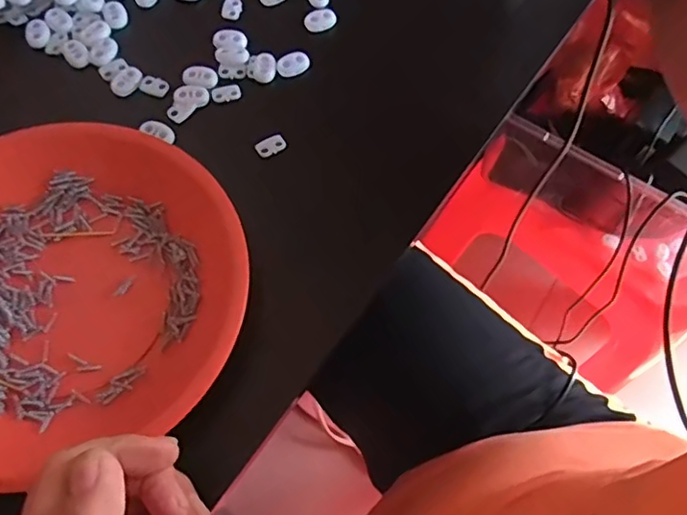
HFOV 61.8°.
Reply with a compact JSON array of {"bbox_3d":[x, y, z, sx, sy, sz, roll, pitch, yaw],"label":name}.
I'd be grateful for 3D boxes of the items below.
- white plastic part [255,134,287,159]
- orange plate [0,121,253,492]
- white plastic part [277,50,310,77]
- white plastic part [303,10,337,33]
[{"bbox_3d":[-0.046,-0.071,0.365,0.019,0.005,0.011,-23,68,-13],"label":"white plastic part"},{"bbox_3d":[-0.152,0.013,0.308,0.188,0.026,0.177,1,65,-3],"label":"orange plate"},{"bbox_3d":[-0.034,-0.131,0.389,0.022,0.007,0.013,-18,67,-11],"label":"white plastic part"},{"bbox_3d":[-0.016,-0.169,0.407,0.022,0.008,0.014,-26,69,-14],"label":"white plastic part"}]

